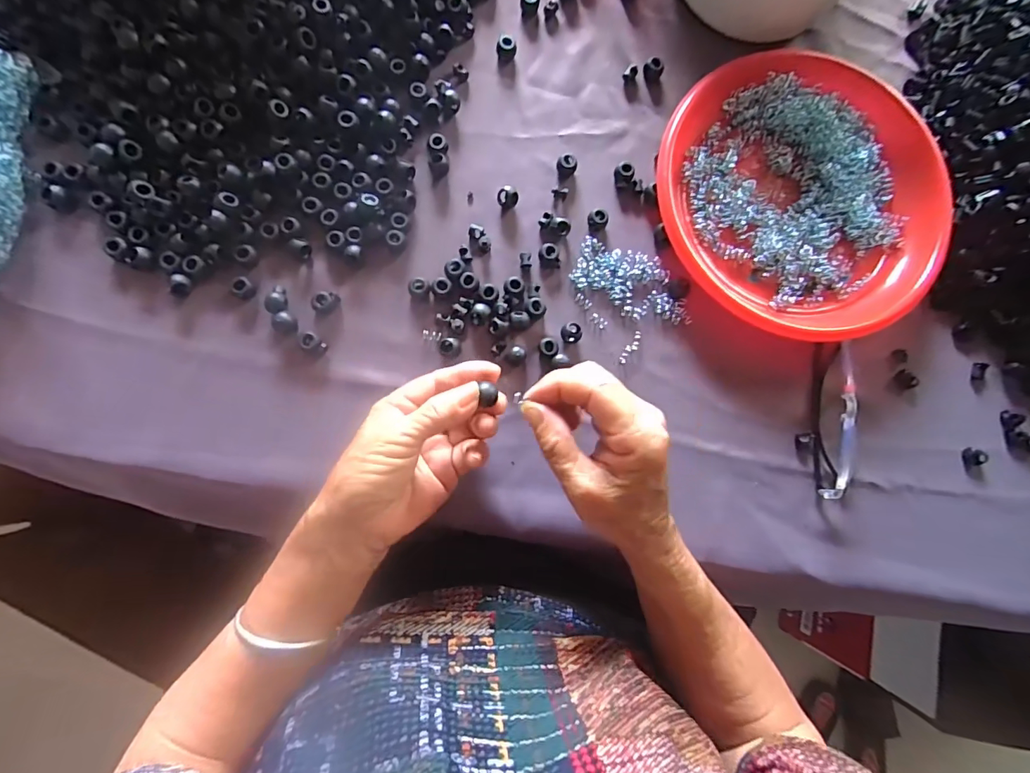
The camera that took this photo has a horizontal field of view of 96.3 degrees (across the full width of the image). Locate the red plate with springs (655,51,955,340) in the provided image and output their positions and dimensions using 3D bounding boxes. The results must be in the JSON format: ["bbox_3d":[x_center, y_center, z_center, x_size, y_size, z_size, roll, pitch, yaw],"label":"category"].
[{"bbox_3d":[0.228,-0.153,0.360,0.227,0.029,0.204,44,84,-2],"label":"red plate with springs"}]

